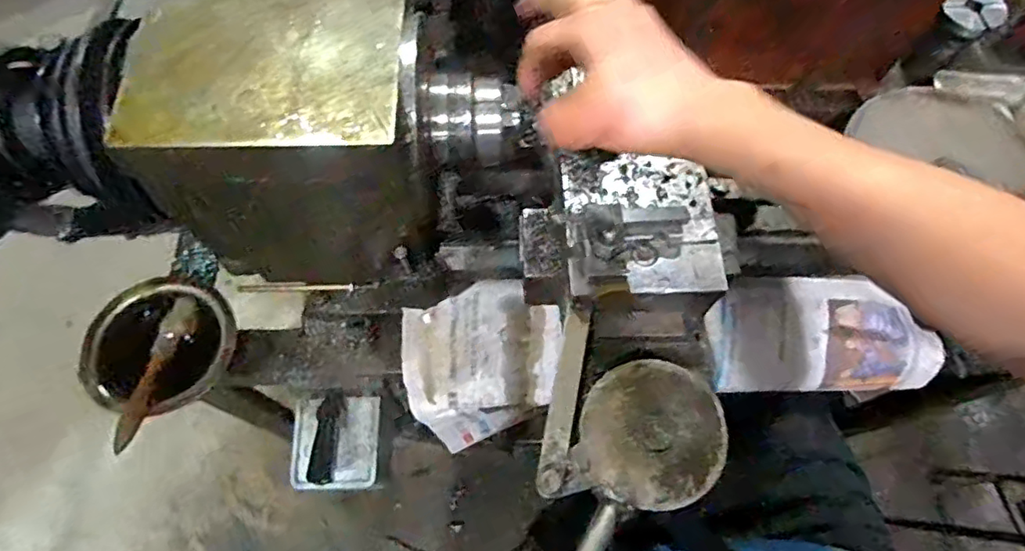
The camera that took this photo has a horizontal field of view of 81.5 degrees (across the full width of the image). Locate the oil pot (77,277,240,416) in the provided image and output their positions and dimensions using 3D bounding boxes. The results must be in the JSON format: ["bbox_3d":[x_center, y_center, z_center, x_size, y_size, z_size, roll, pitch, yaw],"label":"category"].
[{"bbox_3d":[-0.337,0.066,0.567,0.116,0.051,0.126,0,65,-1],"label":"oil pot"}]

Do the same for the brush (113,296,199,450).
[{"bbox_3d":[-0.326,0.084,0.549,0.027,0.015,0.153,3,52,1],"label":"brush"}]

